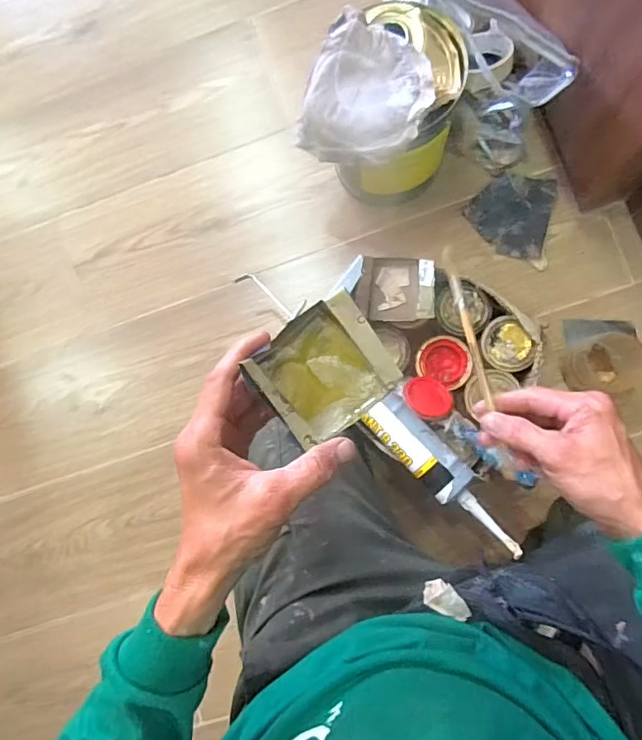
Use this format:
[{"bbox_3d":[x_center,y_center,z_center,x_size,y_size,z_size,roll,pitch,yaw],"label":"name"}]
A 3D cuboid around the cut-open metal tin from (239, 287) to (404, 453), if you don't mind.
[{"bbox_3d":[0.002,-0.002,0.332,0.080,0.041,0.077,-39,80,0],"label":"cut-open metal tin"}]

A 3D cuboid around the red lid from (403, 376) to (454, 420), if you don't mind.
[{"bbox_3d":[0.137,0.035,0.649,0.059,0.004,0.058,2,60,-4],"label":"red lid"}]

